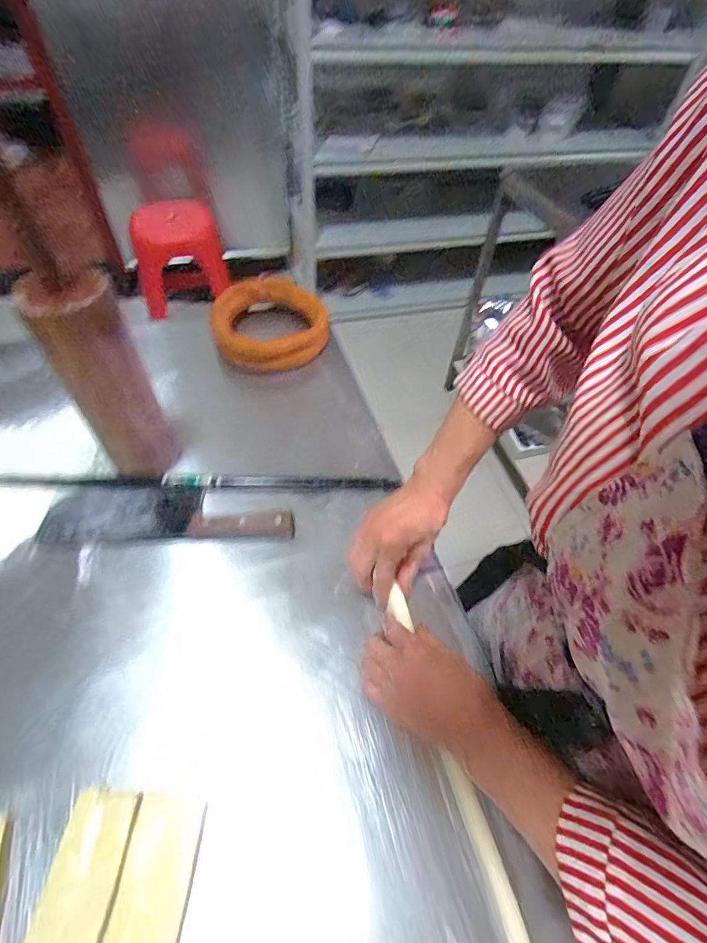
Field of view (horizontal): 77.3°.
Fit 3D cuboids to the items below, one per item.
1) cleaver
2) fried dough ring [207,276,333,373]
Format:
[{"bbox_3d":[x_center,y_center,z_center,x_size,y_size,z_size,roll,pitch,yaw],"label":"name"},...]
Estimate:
[{"bbox_3d":[-0.214,0.046,0.516,0.282,0.018,0.072,-1,54,-2],"label":"cleaver"},{"bbox_3d":[-0.137,-0.245,0.717,0.180,0.047,0.184,1,54,-1],"label":"fried dough ring"}]

